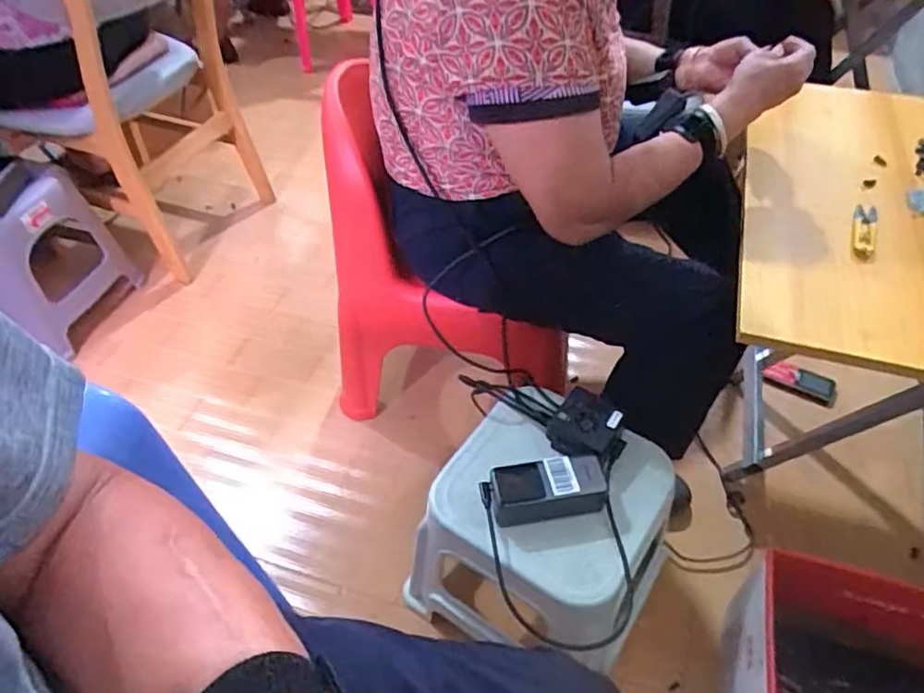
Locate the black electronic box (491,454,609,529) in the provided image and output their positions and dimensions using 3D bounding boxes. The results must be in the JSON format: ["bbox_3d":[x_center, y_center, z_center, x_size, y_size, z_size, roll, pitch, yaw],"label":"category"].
[{"bbox_3d":[0.101,0.168,0.752,0.131,0.047,0.059,-7,49,-5],"label":"black electronic box"}]

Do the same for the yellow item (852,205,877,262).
[{"bbox_3d":[0.481,-0.142,0.761,0.027,0.010,0.120,19,52,18],"label":"yellow item"}]

